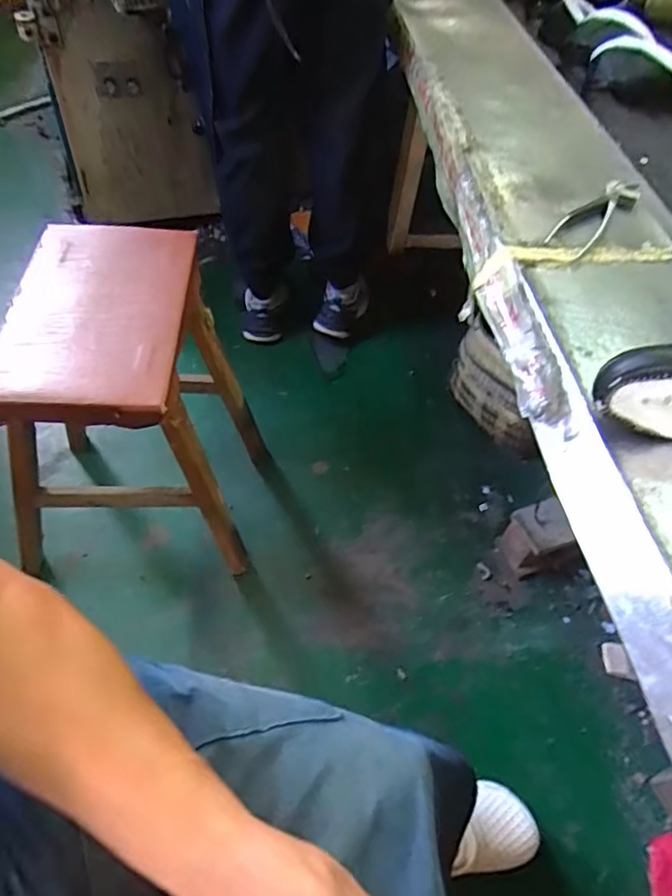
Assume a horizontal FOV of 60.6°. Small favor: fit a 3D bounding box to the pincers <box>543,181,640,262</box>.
[{"bbox_3d":[0.295,-0.271,0.664,0.052,0.017,0.173,36,58,21],"label":"pincers"}]

